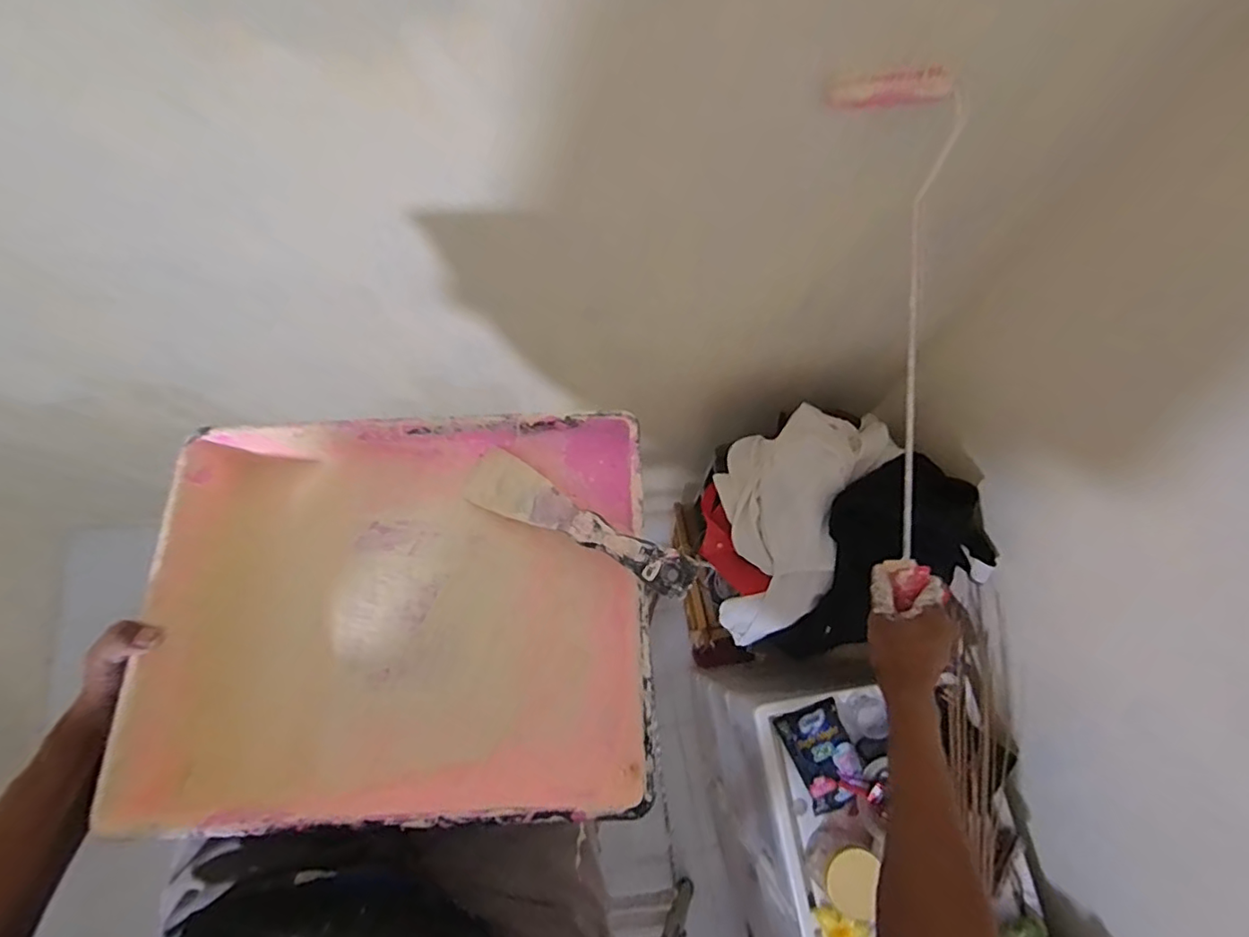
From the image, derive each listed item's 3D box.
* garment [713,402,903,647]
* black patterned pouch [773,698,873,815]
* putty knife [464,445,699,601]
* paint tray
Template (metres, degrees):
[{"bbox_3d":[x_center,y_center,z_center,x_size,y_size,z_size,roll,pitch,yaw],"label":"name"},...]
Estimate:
[{"bbox_3d":[0.265,0.100,1.049,0.223,0.394,0.380,24,73,8],"label":"garment"},{"bbox_3d":[0.332,0.477,0.943,0.102,0.040,0.149,-21,73,-7],"label":"black patterned pouch"},{"bbox_3d":[-0.039,0.039,0.416,0.203,0.012,0.045,24,72,31],"label":"putty knife"},{"bbox_3d":[-0.170,0.104,0.430,0.362,0.095,0.273,-3,72,-1],"label":"paint tray"}]

